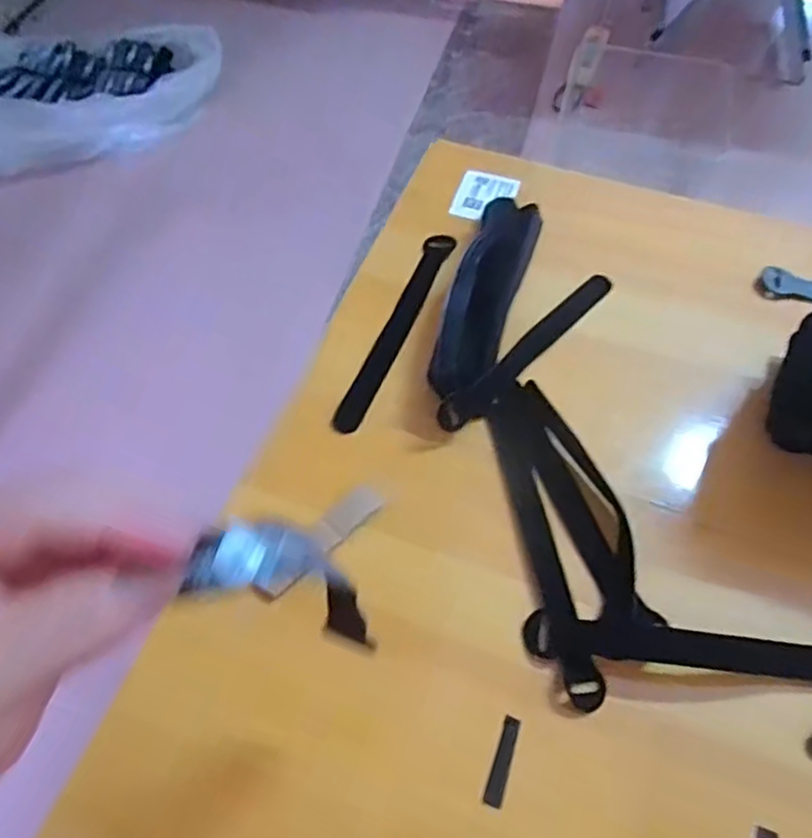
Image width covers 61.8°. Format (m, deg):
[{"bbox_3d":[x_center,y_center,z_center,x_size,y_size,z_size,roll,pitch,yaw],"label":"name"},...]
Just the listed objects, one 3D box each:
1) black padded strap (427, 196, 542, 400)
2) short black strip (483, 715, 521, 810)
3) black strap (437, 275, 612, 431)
[{"bbox_3d":[0.060,-0.098,0.502,0.044,0.028,0.181,17,60,10],"label":"black padded strap"},{"bbox_3d":[0.052,0.182,0.361,0.010,0.005,0.044,18,60,10],"label":"short black strip"},{"bbox_3d":[0.091,-0.054,0.490,0.020,0.019,0.191,37,65,20],"label":"black strap"}]

